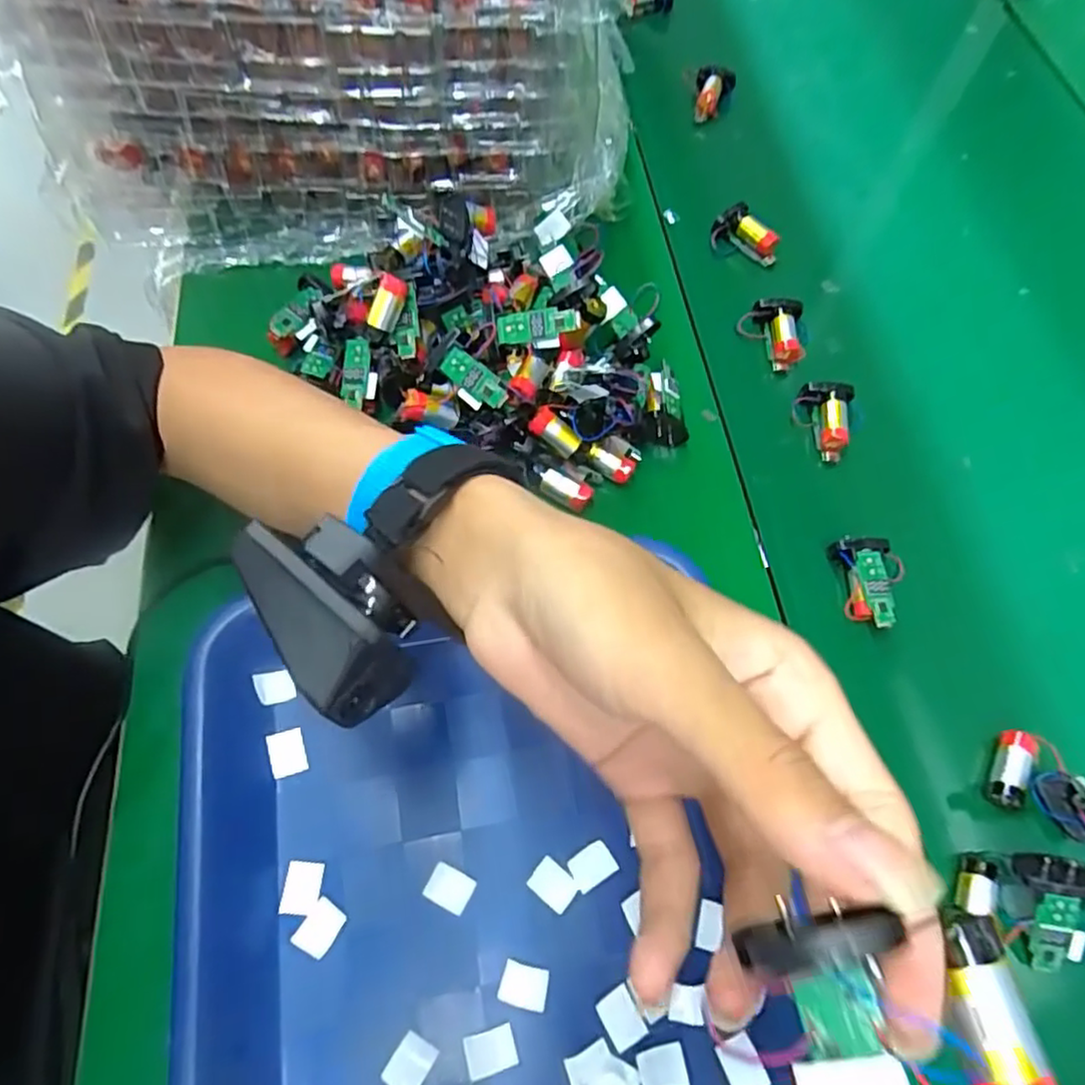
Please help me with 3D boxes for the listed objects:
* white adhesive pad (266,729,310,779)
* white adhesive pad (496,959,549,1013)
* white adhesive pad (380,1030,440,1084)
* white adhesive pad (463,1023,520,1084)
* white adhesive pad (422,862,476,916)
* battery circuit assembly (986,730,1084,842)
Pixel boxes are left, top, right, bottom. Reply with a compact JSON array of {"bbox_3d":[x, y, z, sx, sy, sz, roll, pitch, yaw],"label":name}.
[{"bbox_3d":[-0.122,0.100,0.315,0.016,0.004,0.020,-15,77,-18],"label":"white adhesive pad"},{"bbox_3d":[-0.008,0.188,0.280,0.020,0.004,0.015,15,64,4],"label":"white adhesive pad"},{"bbox_3d":[-0.054,0.211,0.266,0.016,0.004,0.020,31,66,11],"label":"white adhesive pad"},{"bbox_3d":[-0.021,0.208,0.270,0.020,0.004,0.015,-14,65,-10],"label":"white adhesive pad"},{"bbox_3d":[-0.041,0.154,0.295,0.020,0.004,0.016,25,65,9],"label":"white adhesive pad"},{"bbox_3d":[0.254,0.121,0.323,0.058,0.020,0.039,28,65,10],"label":"battery circuit assembly"}]

